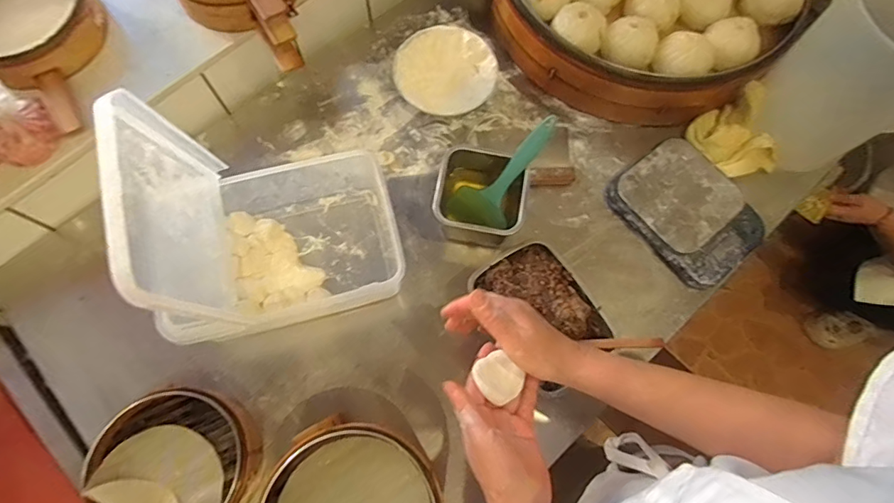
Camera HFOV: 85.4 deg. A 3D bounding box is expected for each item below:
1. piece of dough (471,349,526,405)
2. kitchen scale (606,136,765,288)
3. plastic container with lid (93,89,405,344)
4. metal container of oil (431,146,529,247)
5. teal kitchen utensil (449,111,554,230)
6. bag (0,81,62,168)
[{"bbox_3d":[0.052,0.123,0.480,0.041,0.013,0.045,-38,77,-13],"label":"piece of dough"},{"bbox_3d":[0.355,-0.059,0.718,0.155,0.035,0.201,-35,76,-12],"label":"kitchen scale"},{"bbox_3d":[-0.200,-0.031,0.550,0.270,0.312,0.201,-14,73,-6],"label":"plastic container with lid"},{"bbox_3d":[0.045,-0.071,0.683,0.119,0.093,0.120,11,72,2],"label":"metal container of oil"},{"bbox_3d":[0.084,-0.097,0.654,0.193,0.029,0.077,-44,74,31],"label":"teal kitchen utensil"},{"bbox_3d":[-0.530,-0.162,0.581,0.065,0.094,0.099,7,72,0],"label":"bag"}]

